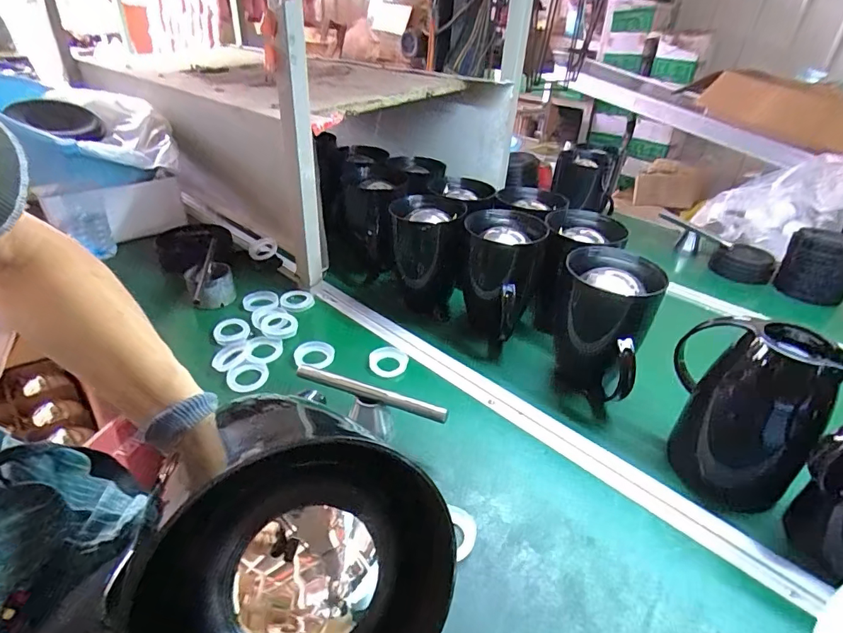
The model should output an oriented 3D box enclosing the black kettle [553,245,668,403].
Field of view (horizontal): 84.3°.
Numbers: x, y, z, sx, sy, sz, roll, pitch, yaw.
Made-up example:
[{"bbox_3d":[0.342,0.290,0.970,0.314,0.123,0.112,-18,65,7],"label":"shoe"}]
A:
[{"bbox_3d":[0.251,0.016,0.665,0.127,0.190,0.130,18,35,19],"label":"black kettle"}]

